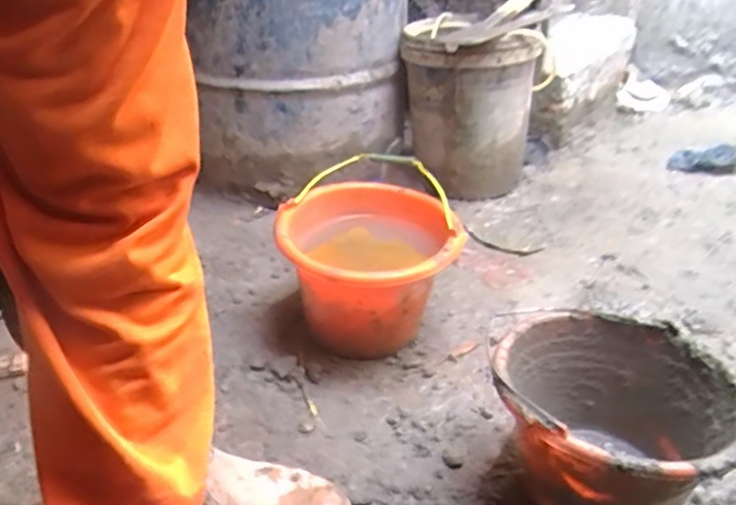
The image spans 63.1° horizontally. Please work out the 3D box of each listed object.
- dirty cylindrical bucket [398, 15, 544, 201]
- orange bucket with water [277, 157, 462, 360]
[{"bbox_3d":[0.235,-0.365,1.451,0.298,0.360,0.344,4,32,7],"label":"dirty cylindrical bucket"},{"bbox_3d":[-0.003,0.015,0.979,0.264,0.232,0.309,-5,32,-9],"label":"orange bucket with water"}]

